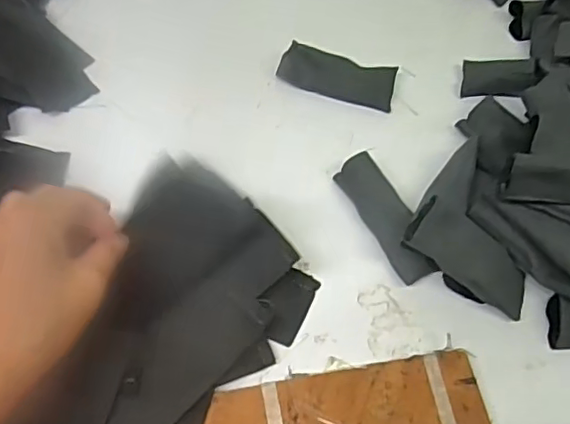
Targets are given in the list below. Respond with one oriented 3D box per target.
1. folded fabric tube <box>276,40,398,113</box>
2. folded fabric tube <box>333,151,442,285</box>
[{"bbox_3d":[0.046,-0.120,0.511,0.102,0.022,0.036,12,59,3],"label":"folded fabric tube"},{"bbox_3d":[0.076,0.005,0.435,0.028,0.023,0.107,-22,63,-16],"label":"folded fabric tube"}]

